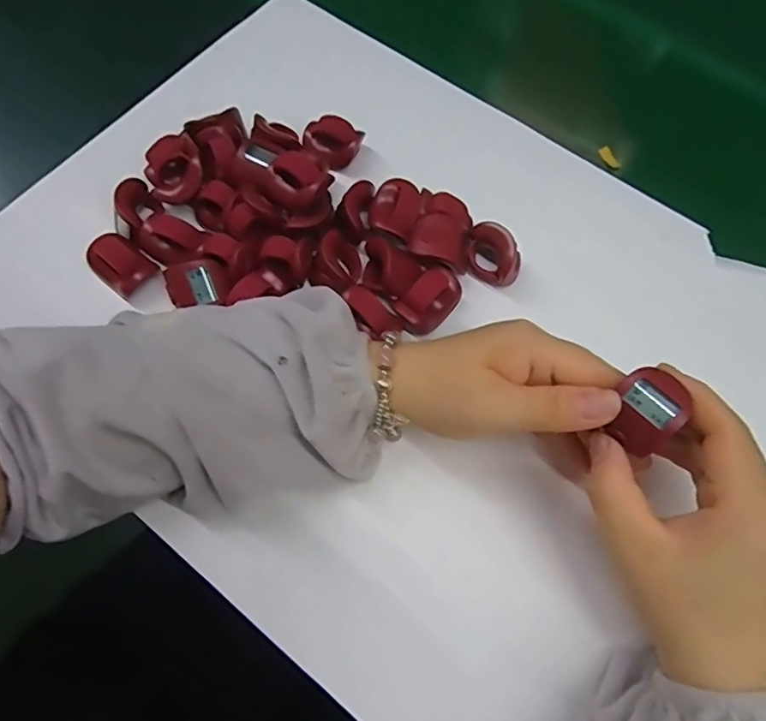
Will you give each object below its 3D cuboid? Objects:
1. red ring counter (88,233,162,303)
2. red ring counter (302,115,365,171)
[{"bbox_3d":[-0.163,-0.061,0.331,0.038,0.017,0.029,40,72,14],"label":"red ring counter"},{"bbox_3d":[-0.035,-0.150,0.366,0.040,0.021,0.028,11,68,3],"label":"red ring counter"}]

